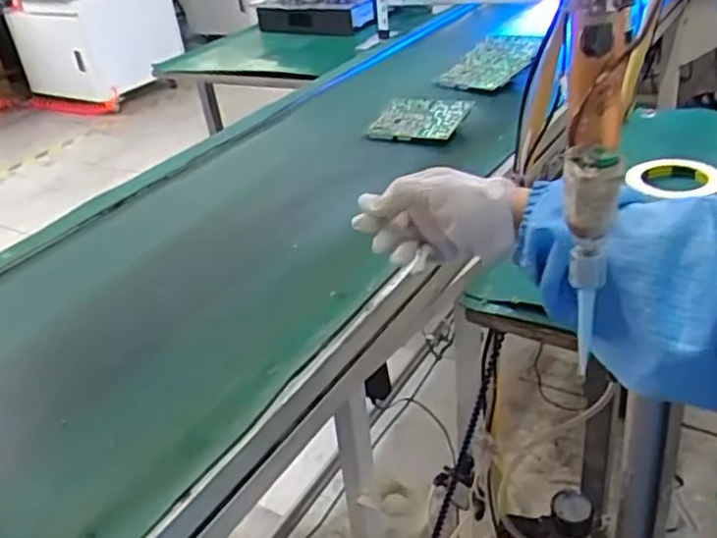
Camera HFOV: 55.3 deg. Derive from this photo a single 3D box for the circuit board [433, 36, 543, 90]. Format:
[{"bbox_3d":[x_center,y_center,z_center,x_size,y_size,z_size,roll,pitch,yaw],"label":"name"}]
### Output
[{"bbox_3d":[0.241,-0.371,1.211,0.137,0.016,0.220,16,44,35],"label":"circuit board"}]

